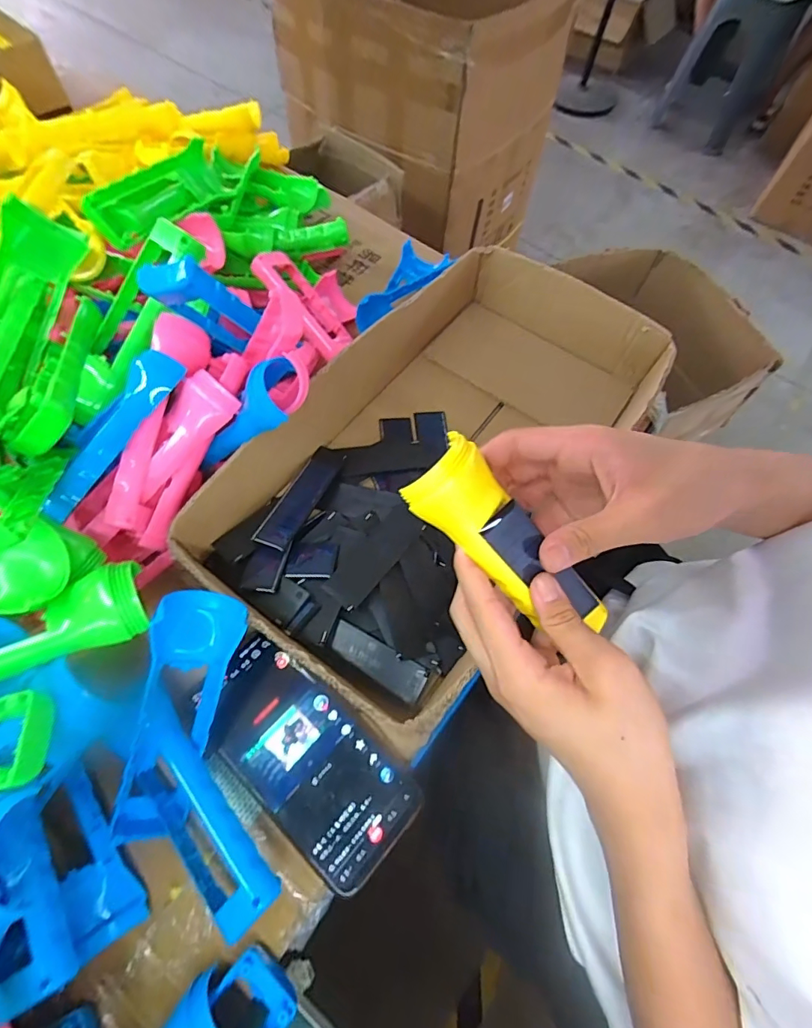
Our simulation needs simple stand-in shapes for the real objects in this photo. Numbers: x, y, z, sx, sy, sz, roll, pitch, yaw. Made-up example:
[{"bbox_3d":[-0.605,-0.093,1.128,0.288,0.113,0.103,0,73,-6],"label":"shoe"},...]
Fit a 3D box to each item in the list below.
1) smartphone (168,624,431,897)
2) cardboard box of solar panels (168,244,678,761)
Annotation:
[{"bbox_3d":[-0.074,0.158,0.318,0.172,0.007,0.077,36,67,14],"label":"smartphone"},{"bbox_3d":[0.039,-0.052,0.412,0.241,0.096,0.419,35,67,14],"label":"cardboard box of solar panels"}]

